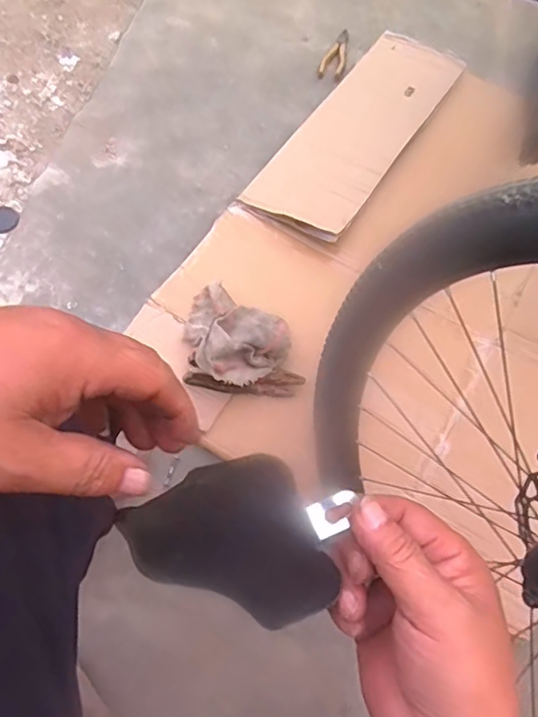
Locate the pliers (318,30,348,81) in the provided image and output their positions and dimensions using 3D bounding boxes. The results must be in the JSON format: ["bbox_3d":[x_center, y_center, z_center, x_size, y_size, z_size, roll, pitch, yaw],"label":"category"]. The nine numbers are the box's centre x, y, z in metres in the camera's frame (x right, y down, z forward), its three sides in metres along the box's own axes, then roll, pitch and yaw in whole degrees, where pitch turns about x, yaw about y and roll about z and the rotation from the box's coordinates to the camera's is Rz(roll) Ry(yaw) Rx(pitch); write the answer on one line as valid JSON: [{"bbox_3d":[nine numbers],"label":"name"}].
[{"bbox_3d":[0.144,-0.654,1.222,0.050,0.012,0.159,14,67,5],"label":"pliers"}]

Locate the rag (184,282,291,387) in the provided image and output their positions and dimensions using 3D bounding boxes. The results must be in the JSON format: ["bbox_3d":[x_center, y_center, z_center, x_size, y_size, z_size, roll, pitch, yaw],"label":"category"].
[{"bbox_3d":[-0.069,-0.038,0.836,0.182,0.093,0.142,34,68,13],"label":"rag"}]

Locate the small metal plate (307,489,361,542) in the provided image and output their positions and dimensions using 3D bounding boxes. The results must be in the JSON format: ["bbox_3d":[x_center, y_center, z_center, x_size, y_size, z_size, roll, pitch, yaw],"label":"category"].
[{"bbox_3d":[0.034,0.077,0.285,0.026,0.004,0.017,-24,80,-13],"label":"small metal plate"}]

